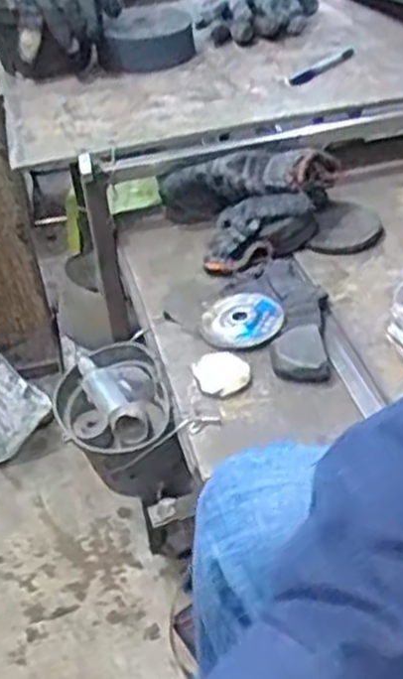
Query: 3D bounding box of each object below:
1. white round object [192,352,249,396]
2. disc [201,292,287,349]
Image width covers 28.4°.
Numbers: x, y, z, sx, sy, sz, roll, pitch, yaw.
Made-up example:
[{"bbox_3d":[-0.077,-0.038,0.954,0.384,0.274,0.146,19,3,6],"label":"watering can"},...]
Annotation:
[{"bbox_3d":[0.019,0.031,0.743,0.050,0.009,0.053,-4,38,3],"label":"white round object"},{"bbox_3d":[0.042,-0.021,0.810,0.079,0.004,0.091,12,41,22],"label":"disc"}]

